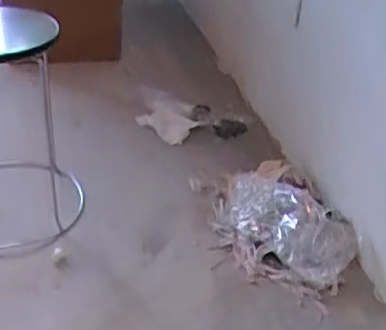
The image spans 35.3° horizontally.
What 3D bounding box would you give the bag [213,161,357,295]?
[{"bbox_3d":[0.172,0.130,1.269,0.235,0.113,0.343,-25,43,-38],"label":"bag"}]

